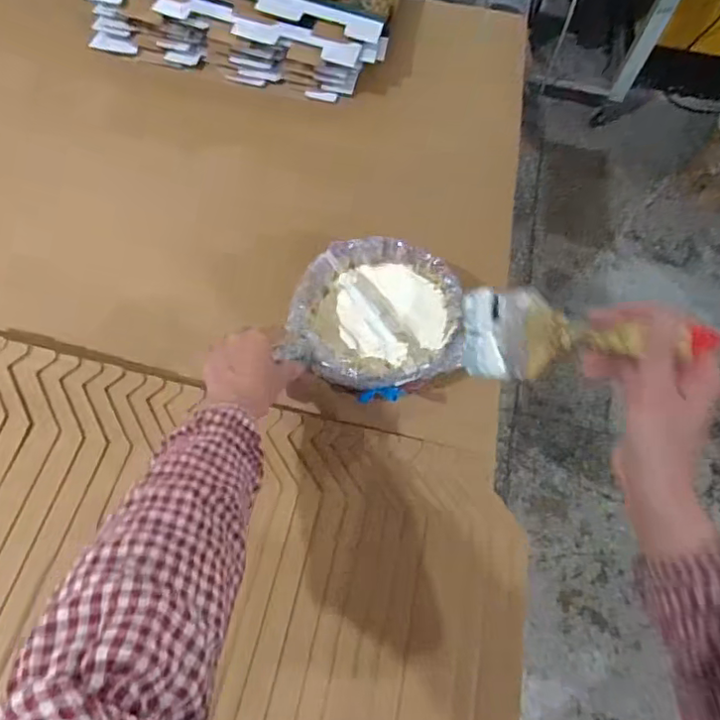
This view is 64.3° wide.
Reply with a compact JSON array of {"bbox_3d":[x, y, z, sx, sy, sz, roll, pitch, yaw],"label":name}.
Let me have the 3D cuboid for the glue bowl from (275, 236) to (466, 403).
[{"bbox_3d":[0.022,-0.045,0.678,0.196,0.075,0.202,1,66,-3],"label":"glue bowl"}]

